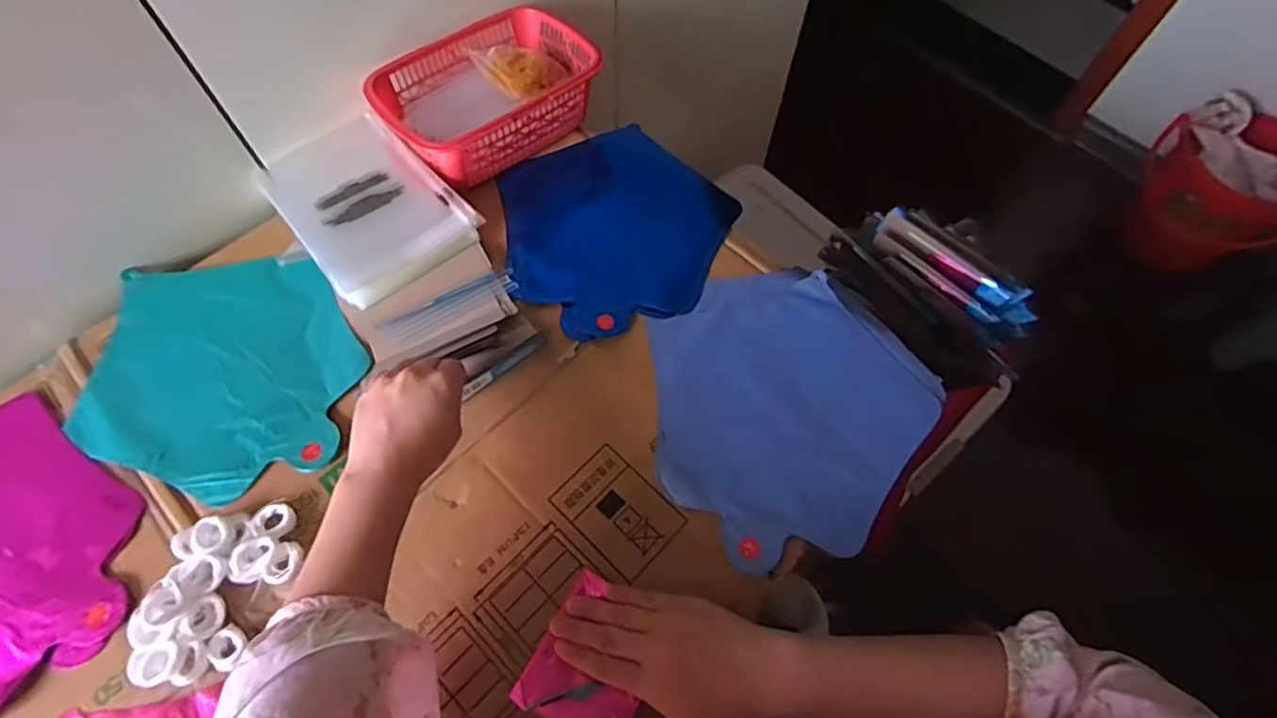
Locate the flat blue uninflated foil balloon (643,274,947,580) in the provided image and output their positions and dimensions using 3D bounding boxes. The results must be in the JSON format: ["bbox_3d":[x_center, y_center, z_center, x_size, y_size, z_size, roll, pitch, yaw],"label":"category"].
[{"bbox_3d":[0.121,0.034,0.525,0.235,0.012,0.232,1,63,-1],"label":"flat blue uninflated foil balloon"}]

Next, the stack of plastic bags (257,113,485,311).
[{"bbox_3d":[-0.257,-0.145,0.594,0.137,0.033,0.190,-36,69,-18],"label":"stack of plastic bags"}]

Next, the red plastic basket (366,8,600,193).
[{"bbox_3d":[-0.153,-0.266,0.641,0.216,0.078,0.150,-33,68,-17],"label":"red plastic basket"}]

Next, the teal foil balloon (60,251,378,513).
[{"bbox_3d":[-0.351,0.006,0.527,0.223,0.008,0.217,0,63,-2],"label":"teal foil balloon"}]

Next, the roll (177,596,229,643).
[{"bbox_3d":[-0.300,0.179,0.427,0.023,0.014,0.028,26,65,12],"label":"roll"}]

